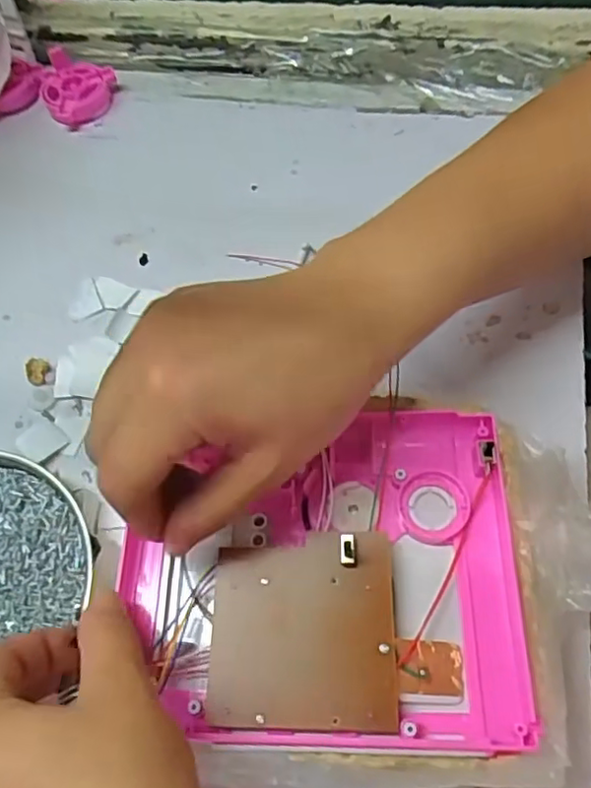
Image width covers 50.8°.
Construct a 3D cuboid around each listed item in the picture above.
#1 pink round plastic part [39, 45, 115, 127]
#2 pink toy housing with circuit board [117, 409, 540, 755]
[{"bbox_3d":[-0.164,-0.223,0.459,0.049,0.016,0.052,1,79,-7],"label":"pink round plastic part"},{"bbox_3d":[0.010,0.071,0.261,0.160,0.020,0.129,0,61,2],"label":"pink toy housing with circuit board"}]

